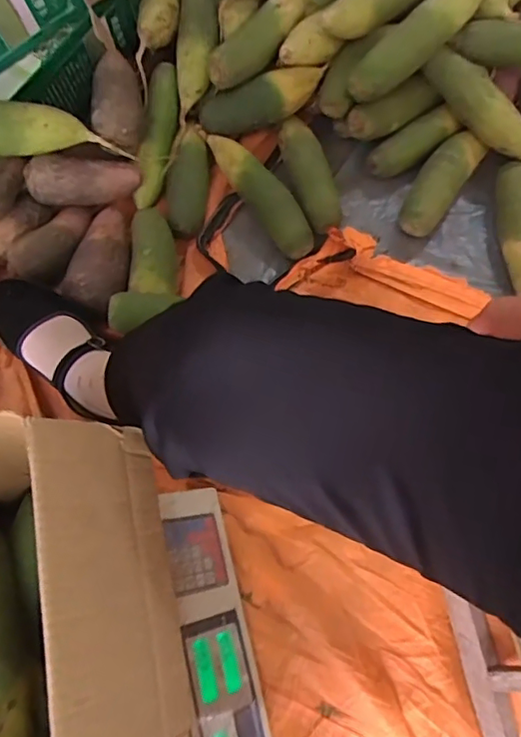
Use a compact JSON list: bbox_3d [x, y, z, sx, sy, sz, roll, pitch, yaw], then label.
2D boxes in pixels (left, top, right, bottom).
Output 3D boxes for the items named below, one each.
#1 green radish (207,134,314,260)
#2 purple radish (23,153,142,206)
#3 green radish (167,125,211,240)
[{"bbox_3d":[0.001,-0.243,0.756,0.057,0.059,0.214,-38,89,-9],"label":"green radish"},{"bbox_3d":[-0.232,-0.249,0.732,0.143,0.054,0.051,-5,73,-14],"label":"purple radish"},{"bbox_3d":[-0.098,-0.258,0.759,0.047,0.048,0.149,3,74,3],"label":"green radish"}]

